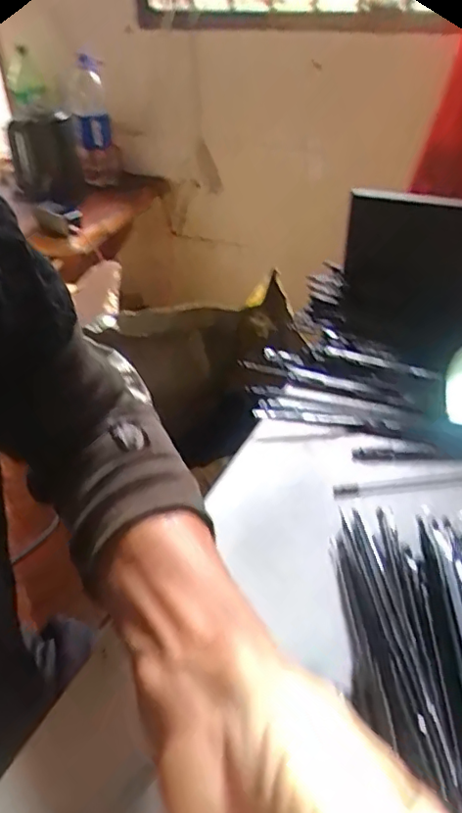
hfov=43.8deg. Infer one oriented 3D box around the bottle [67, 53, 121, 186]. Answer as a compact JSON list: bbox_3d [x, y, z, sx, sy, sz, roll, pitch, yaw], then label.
[{"bbox_3d":[-0.348,-0.711,1.449,0.104,0.280,0.101,-10,16,-8],"label":"bottle"}]

